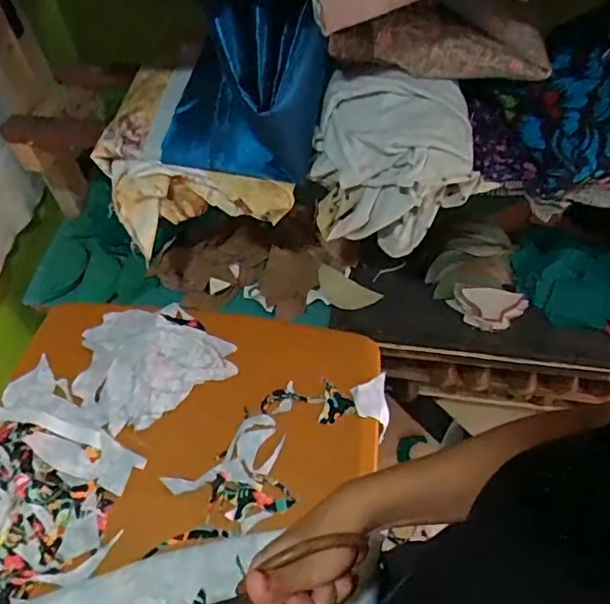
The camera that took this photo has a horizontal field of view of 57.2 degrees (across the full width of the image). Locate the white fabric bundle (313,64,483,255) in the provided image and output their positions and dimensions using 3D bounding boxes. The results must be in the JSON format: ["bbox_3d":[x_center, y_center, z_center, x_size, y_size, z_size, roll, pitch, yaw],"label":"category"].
[{"bbox_3d":[0.105,-0.167,0.673,0.184,0.159,0.126,5,55,6],"label":"white fabric bundle"}]

